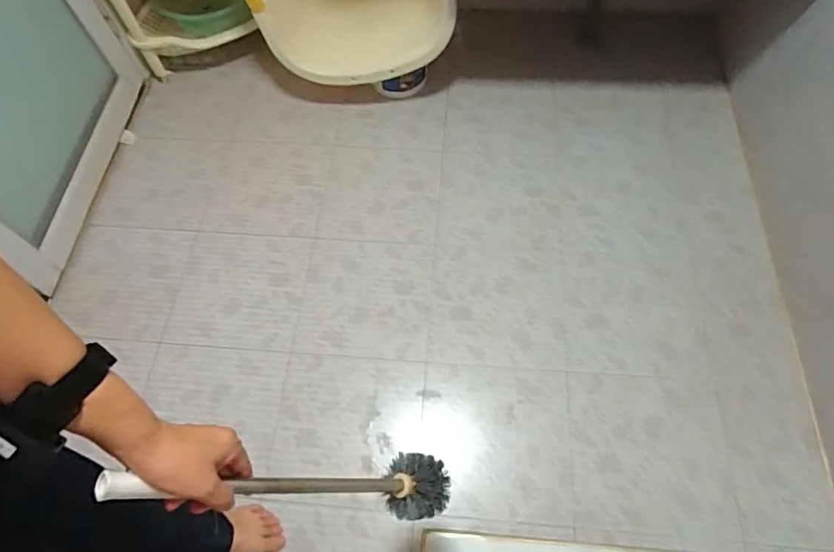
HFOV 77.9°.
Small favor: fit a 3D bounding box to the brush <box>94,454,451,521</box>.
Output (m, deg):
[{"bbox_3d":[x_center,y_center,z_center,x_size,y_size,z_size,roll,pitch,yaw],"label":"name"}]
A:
[{"bbox_3d":[-0.105,0.216,0.535,0.060,0.408,0.075,-22,59,34],"label":"brush"}]

